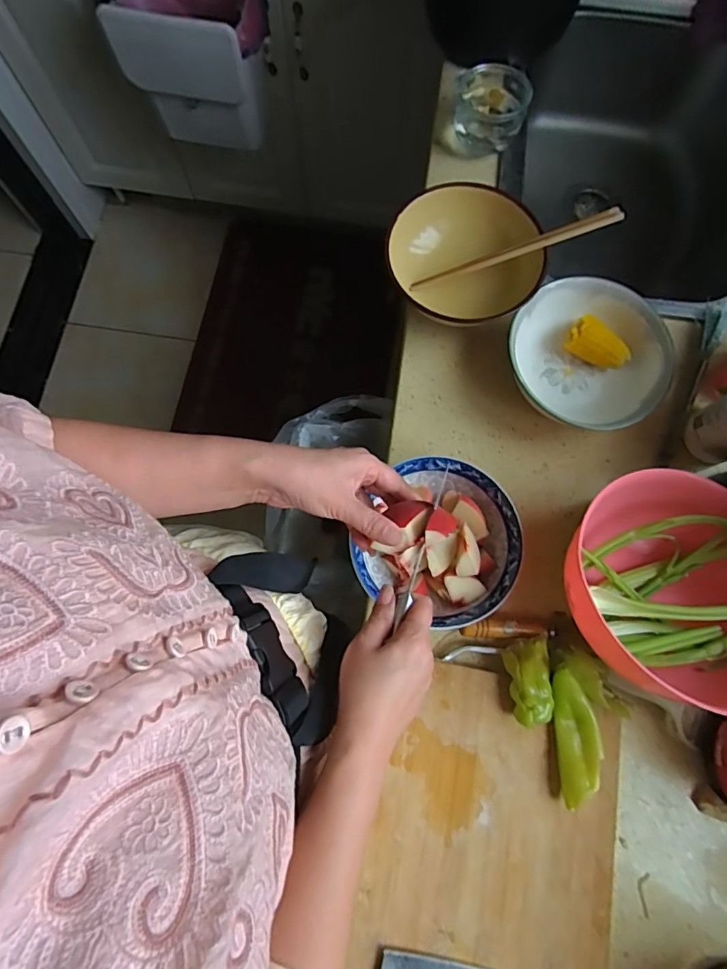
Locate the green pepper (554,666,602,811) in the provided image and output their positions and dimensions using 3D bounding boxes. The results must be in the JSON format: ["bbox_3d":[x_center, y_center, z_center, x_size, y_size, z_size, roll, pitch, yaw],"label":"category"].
[{"bbox_3d":[0.202,0.238,0.472,0.034,0.032,0.114,-1,76,-1],"label":"green pepper"}]

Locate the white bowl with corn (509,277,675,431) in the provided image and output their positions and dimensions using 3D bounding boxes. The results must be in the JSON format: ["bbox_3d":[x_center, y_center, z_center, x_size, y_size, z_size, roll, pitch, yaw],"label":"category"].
[{"bbox_3d":[0.251,-0.141,0.572,0.170,0.075,0.160,0,76,-1],"label":"white bowl with corn"}]

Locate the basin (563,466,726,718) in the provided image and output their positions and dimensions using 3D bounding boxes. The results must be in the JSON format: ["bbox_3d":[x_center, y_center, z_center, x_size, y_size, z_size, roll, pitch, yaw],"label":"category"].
[{"bbox_3d":[0.296,0.094,0.476,0.214,0.122,0.199,19,76,4],"label":"basin"}]

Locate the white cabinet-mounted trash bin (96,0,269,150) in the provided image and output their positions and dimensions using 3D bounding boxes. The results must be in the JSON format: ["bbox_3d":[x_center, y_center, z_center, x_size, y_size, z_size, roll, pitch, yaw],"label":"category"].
[{"bbox_3d":[-0.335,-0.866,1.018,0.300,0.258,0.183,0,76,-1],"label":"white cabinet-mounted trash bin"}]

